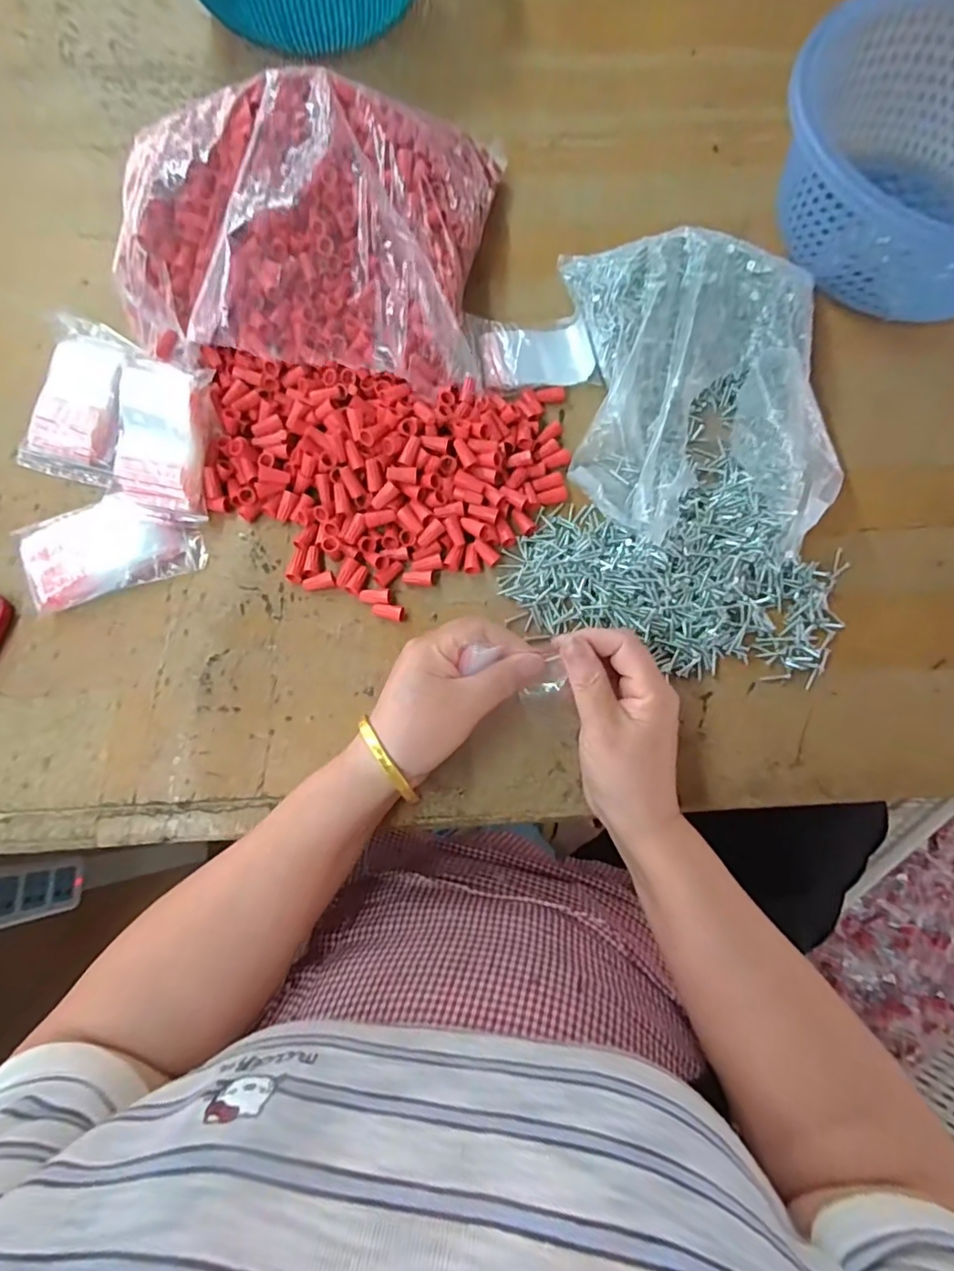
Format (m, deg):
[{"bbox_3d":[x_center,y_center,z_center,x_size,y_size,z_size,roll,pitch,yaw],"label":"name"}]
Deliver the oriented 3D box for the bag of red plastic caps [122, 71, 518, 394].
[{"bbox_3d":[-0.131,-0.310,0.440,0.281,0.095,0.239,1,74,-1],"label":"bag of red plastic caps"}]

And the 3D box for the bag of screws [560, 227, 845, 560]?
[{"bbox_3d":[0.176,-0.196,0.435,0.198,0.065,0.252,1,74,-1],"label":"bag of screws"}]

